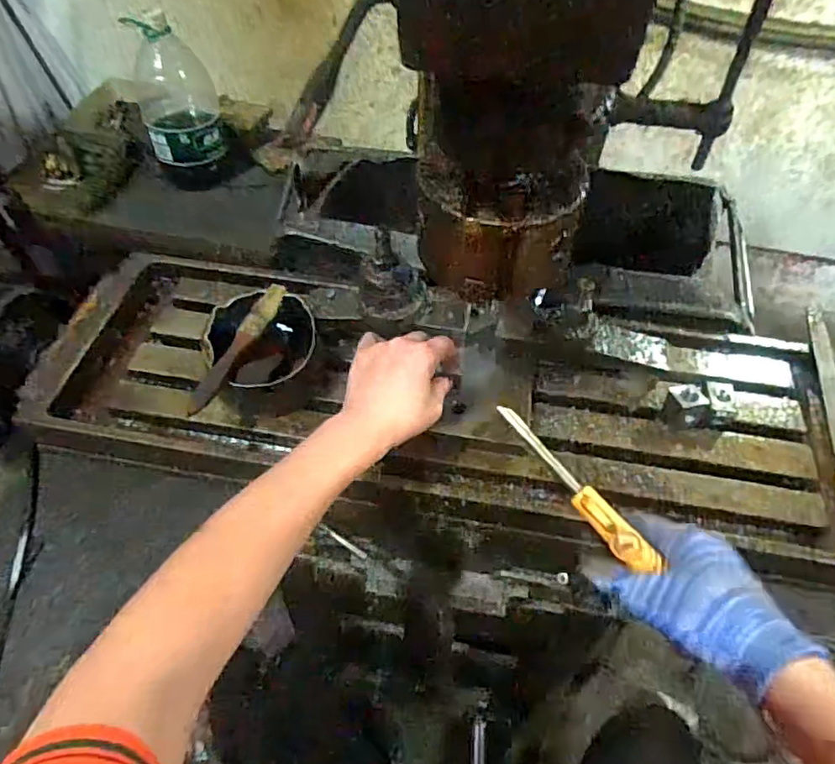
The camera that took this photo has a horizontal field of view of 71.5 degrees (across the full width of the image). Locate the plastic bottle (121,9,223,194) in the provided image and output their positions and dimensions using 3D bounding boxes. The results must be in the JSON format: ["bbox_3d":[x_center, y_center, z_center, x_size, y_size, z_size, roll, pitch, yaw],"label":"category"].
[{"bbox_3d":[-0.561,-0.652,1.350,0.170,0.364,0.200,-19,57,-15],"label":"plastic bottle"}]

